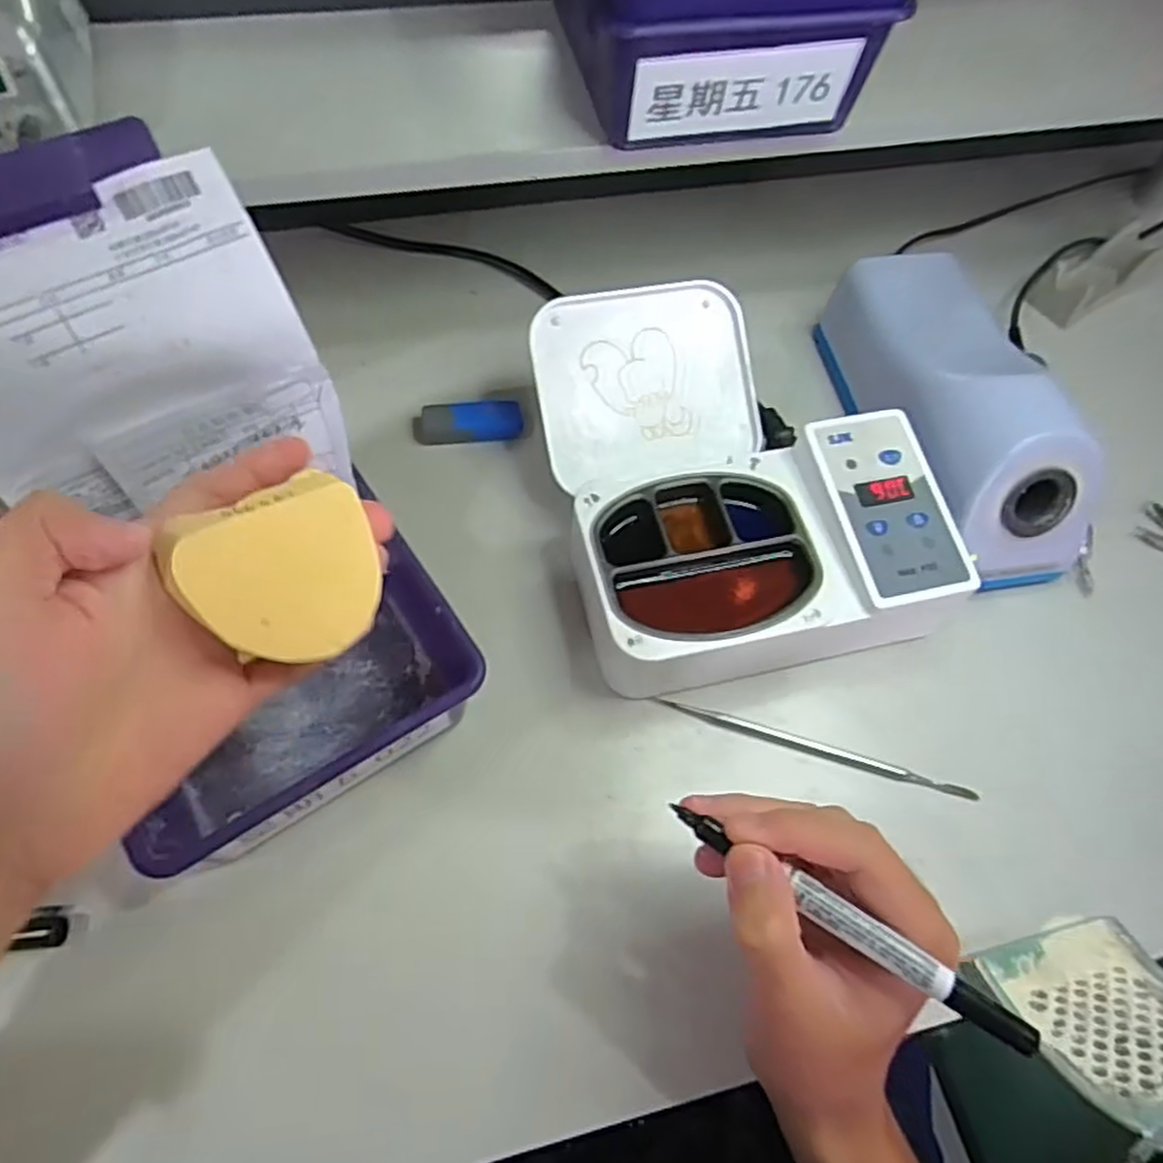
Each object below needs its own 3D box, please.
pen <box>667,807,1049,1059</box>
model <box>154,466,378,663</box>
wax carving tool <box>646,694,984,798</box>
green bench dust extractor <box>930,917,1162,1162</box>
[{"bbox_3d":[0.088,0.115,0.260,0.129,0.009,0.009,29,63,22],"label":"pen"},{"bbox_3d":[-0.107,-0.002,0.274,0.063,0.059,0.027,-30,24,-24],"label":"model"},{"bbox_3d":[0.122,0.086,0.394,0.168,0.009,0.010,16,61,5],"label":"wax carving tool"},{"bbox_3d":[0.223,0.212,0.329,0.082,0.125,0.111,-13,63,-11],"label":"green bench dust extractor"}]

